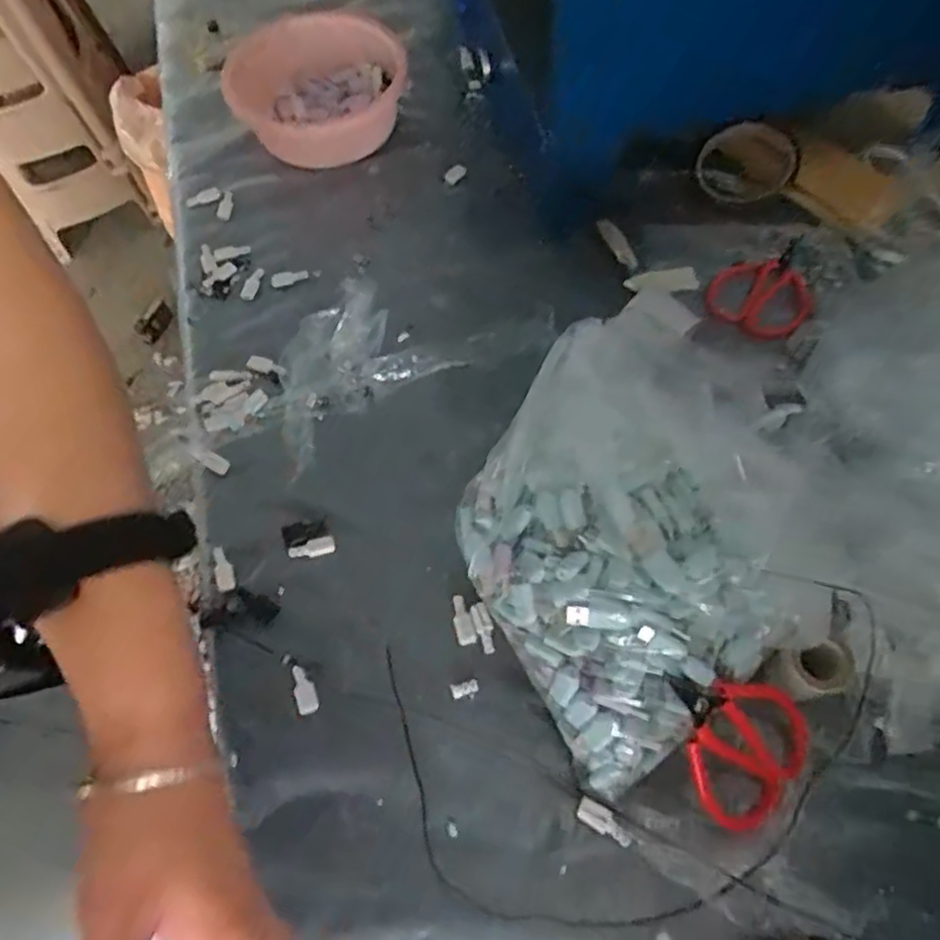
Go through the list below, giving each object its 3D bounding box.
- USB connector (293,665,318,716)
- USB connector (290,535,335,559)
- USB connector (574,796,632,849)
[{"bbox_3d":[-0.109,0.144,0.458,0.014,0.004,0.032,-21,65,-8],"label":"USB connector"},{"bbox_3d":[-0.114,0.055,0.502,0.034,0.004,0.014,-13,64,-4],"label":"USB connector"},{"bbox_3d":[0.079,0.206,0.410,0.033,0.006,0.014,26,67,16],"label":"USB connector"}]

